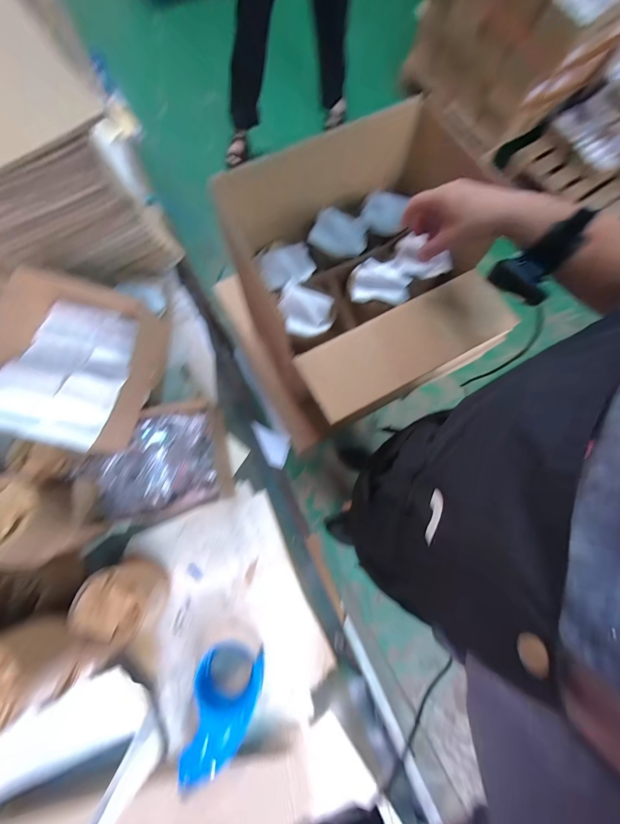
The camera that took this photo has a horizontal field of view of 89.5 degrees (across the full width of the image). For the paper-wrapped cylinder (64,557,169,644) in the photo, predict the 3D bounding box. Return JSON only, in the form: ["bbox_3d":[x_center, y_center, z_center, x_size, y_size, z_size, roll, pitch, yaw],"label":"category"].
[{"bbox_3d":[-0.255,0.259,0.434,0.097,0.082,0.092,39,76,9],"label":"paper-wrapped cylinder"}]

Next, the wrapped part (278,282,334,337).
[{"bbox_3d":[-0.003,-0.160,0.487,0.081,0.024,0.076,-6,74,-4],"label":"wrapped part"}]

